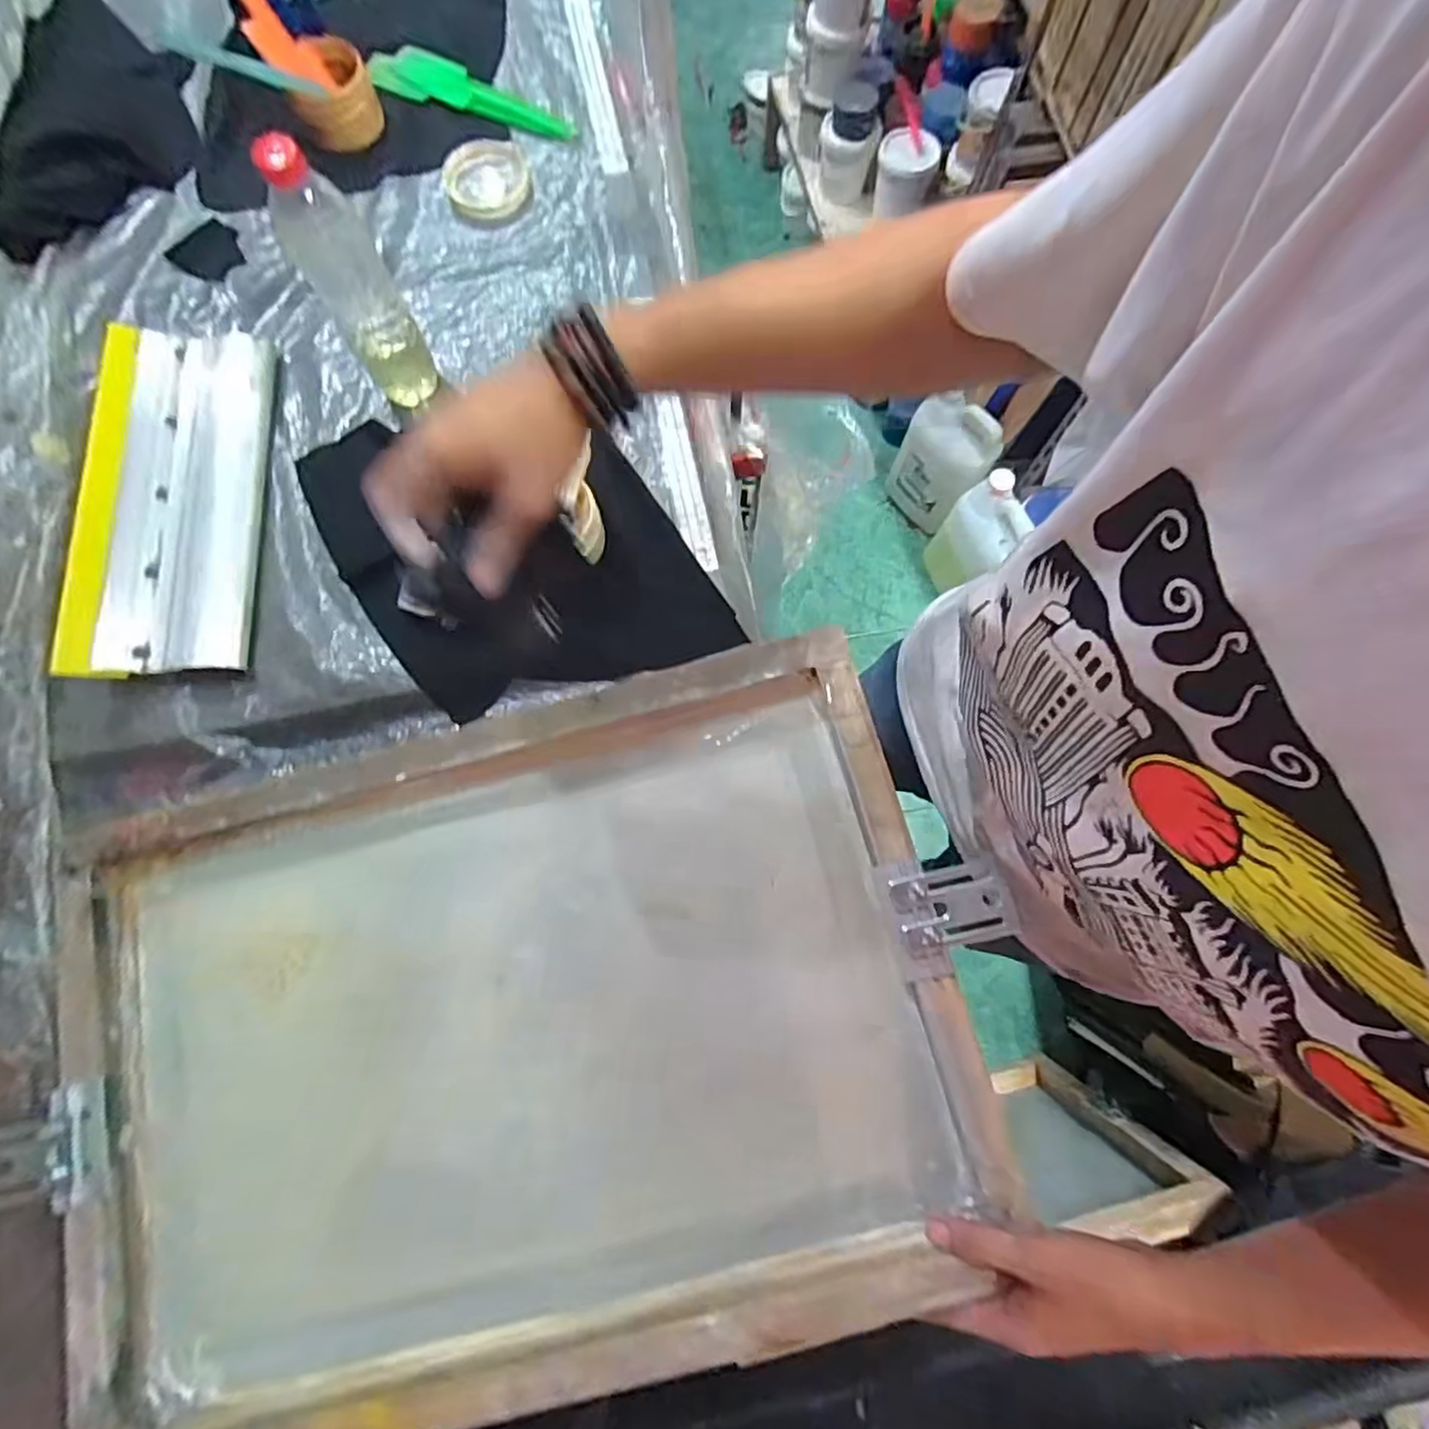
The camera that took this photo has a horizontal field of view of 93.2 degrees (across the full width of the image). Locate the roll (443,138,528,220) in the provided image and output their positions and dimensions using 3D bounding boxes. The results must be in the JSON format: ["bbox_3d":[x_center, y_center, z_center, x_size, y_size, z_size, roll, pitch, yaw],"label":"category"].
[{"bbox_3d":[-0.255,-0.601,0.758,0.094,0.014,0.098,0,76,0],"label":"roll"}]

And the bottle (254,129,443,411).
[{"bbox_3d":[-0.314,-0.375,0.584,0.063,0.221,0.053,-34,79,-8],"label":"bottle"}]

